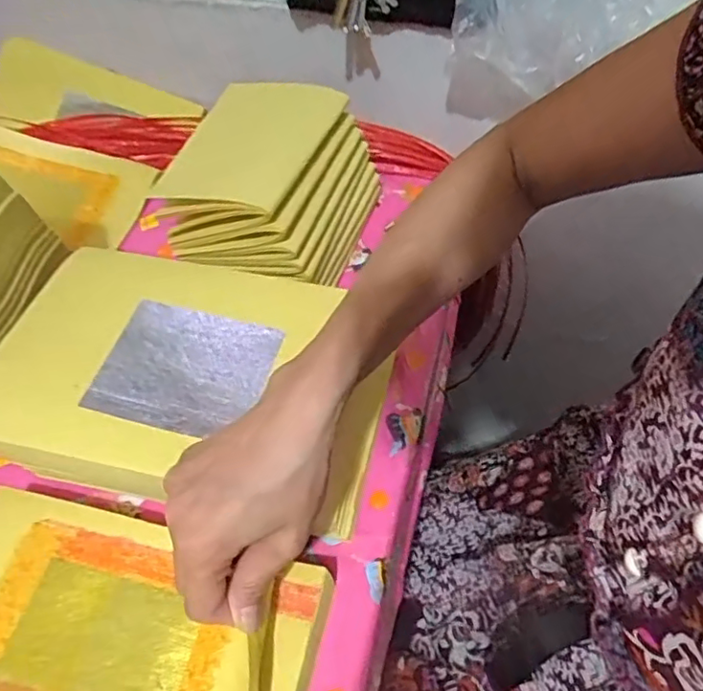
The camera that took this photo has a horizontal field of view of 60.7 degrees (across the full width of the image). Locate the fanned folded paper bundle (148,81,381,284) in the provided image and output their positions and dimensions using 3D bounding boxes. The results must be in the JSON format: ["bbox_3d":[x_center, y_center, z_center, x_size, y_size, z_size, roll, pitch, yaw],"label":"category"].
[{"bbox_3d":[-0.062,-0.150,0.520,0.138,0.092,0.182,20,57,15],"label":"fanned folded paper bundle"}]

